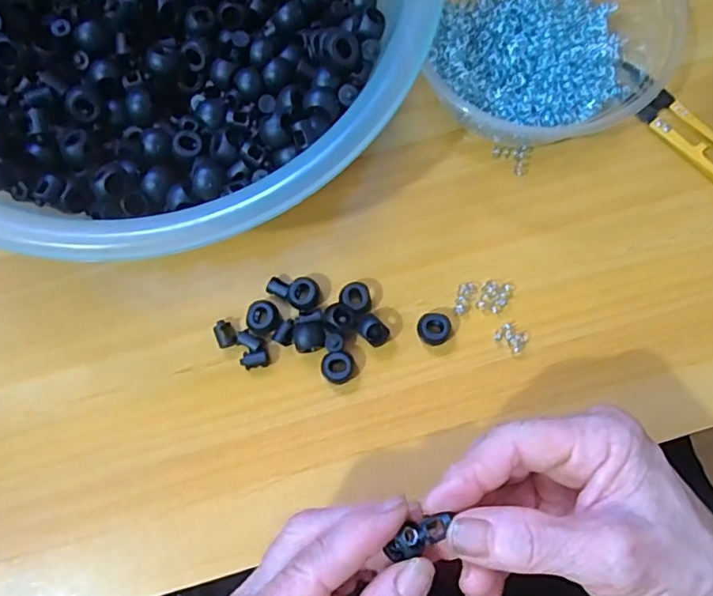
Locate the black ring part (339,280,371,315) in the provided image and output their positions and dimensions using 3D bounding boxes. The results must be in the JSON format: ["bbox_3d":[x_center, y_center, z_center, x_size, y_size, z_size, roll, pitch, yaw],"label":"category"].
[{"bbox_3d":[0.000,0.000,0.308,0.018,0.013,0.016,40,82,7],"label":"black ring part"}]

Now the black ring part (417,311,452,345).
[{"bbox_3d":[0.041,0.016,0.304,0.017,0.012,0.017,0,79,0],"label":"black ring part"}]

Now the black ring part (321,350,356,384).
[{"bbox_3d":[-0.009,0.036,0.300,0.017,0.012,0.016,0,79,0],"label":"black ring part"}]

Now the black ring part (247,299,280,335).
[{"bbox_3d":[-0.050,0.010,0.306,0.017,0.008,0.017,0,79,0],"label":"black ring part"}]

